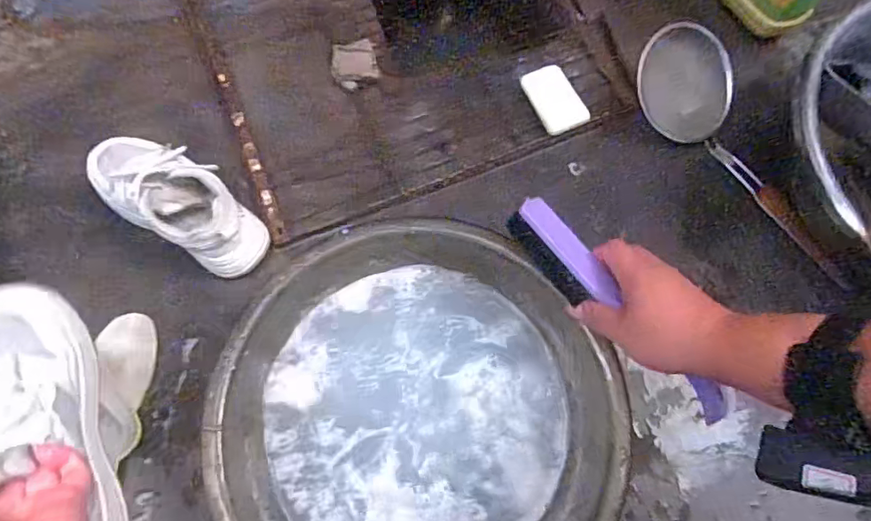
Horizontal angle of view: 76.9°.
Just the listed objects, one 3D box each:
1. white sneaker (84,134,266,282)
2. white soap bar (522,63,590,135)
[{"bbox_3d":[-0.284,-0.068,0.601,0.216,0.081,0.089,29,73,8],"label":"white sneaker"},{"bbox_3d":[0.147,-0.197,0.678,0.058,0.024,0.085,-24,74,-9],"label":"white soap bar"}]

